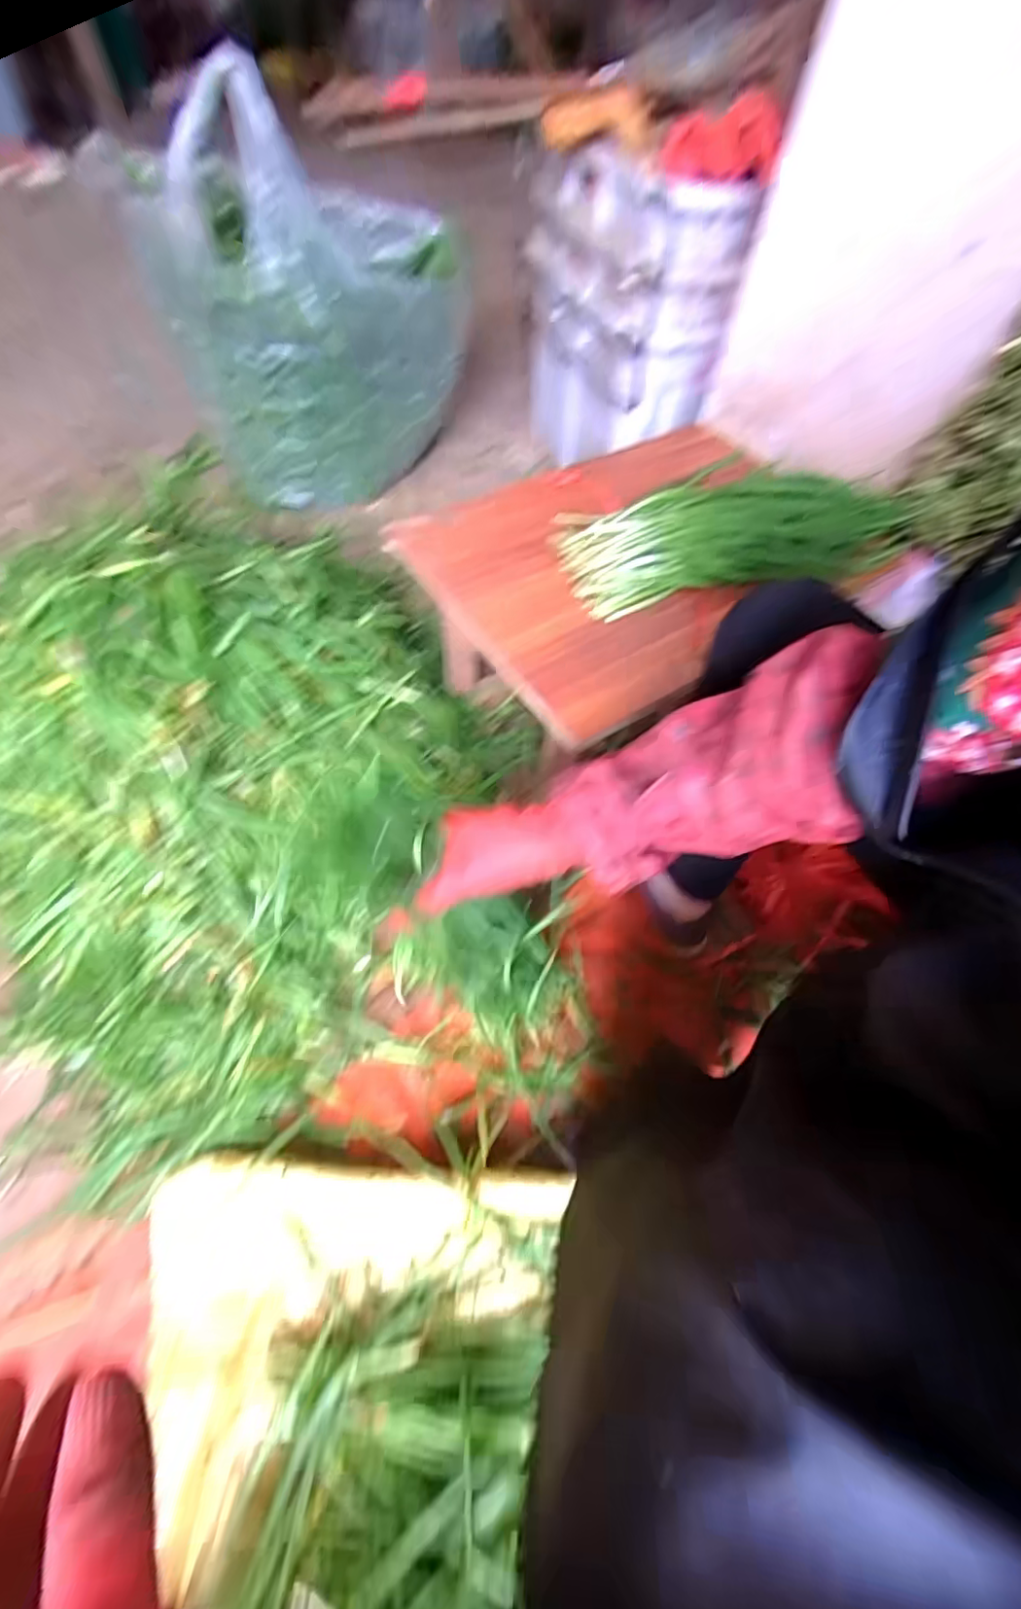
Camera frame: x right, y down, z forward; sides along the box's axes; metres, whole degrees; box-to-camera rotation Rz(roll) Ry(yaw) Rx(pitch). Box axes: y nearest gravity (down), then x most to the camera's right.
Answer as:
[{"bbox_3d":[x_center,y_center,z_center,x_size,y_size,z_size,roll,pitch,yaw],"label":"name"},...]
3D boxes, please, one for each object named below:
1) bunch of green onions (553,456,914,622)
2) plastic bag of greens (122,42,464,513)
[{"bbox_3d":[0.283,-0.325,0.659,0.461,0.072,0.133,-18,63,-14],"label":"bunch of green onions"},{"bbox_3d":[-0.309,-0.809,0.964,0.236,0.486,0.456,33,63,14],"label":"plastic bag of greens"}]

